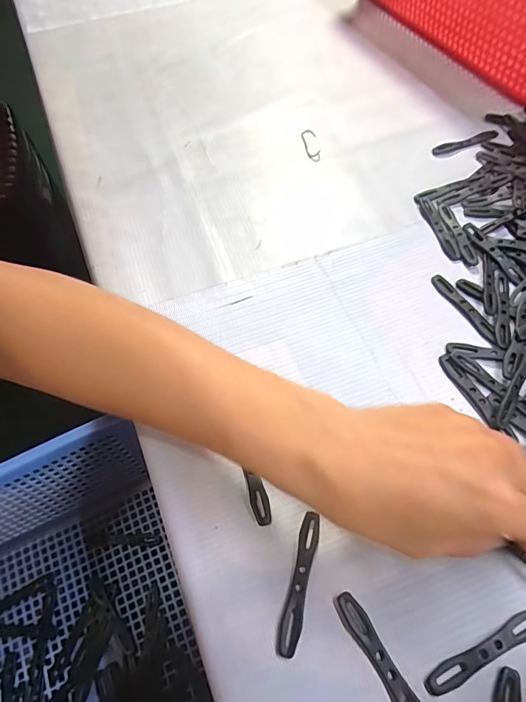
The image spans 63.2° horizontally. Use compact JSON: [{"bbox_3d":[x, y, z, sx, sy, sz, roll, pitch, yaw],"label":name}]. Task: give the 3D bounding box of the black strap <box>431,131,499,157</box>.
[{"bbox_3d":[0.190,-0.195,0.402,0.066,0.005,0.012,-21,61,-8],"label":"black strap"}]

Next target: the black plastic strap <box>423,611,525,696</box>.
[{"bbox_3d":[0.110,0.145,0.207,0.070,0.004,0.011,-24,61,-10],"label":"black plastic strap"}]

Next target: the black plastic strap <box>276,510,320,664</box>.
[{"bbox_3d":[0.019,0.122,0.226,0.010,0.004,0.067,12,62,11],"label":"black plastic strap"}]

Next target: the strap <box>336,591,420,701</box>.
[{"bbox_3d":[0.059,0.152,0.207,0.011,0.004,0.069,-29,62,-13],"label":"strap"}]

